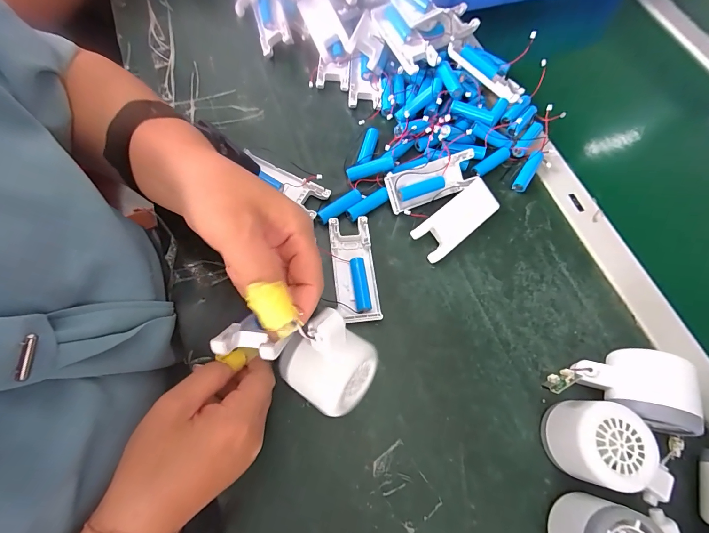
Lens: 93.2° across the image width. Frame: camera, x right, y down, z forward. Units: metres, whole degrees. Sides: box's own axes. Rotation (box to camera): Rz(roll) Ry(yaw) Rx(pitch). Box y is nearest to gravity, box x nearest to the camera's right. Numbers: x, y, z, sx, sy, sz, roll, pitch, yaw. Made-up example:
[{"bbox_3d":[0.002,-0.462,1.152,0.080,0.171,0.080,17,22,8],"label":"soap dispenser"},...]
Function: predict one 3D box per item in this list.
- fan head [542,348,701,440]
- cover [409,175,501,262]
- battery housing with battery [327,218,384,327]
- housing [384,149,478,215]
[{"bbox_3d":[0.212,0.093,0.277,0.113,0.059,0.054,16,69,4],"label":"fan head"},{"bbox_3d":[0.106,-0.049,0.346,0.101,0.010,0.043,-39,102,-16],"label":"cover"},{"bbox_3d":[-0.001,0.003,0.323,0.040,0.015,0.102,-5,69,-5],"label":"battery housing with battery"},{"bbox_3d":[0.081,-0.089,0.357,0.098,0.018,0.040,-19,96,-12],"label":"housing"}]

